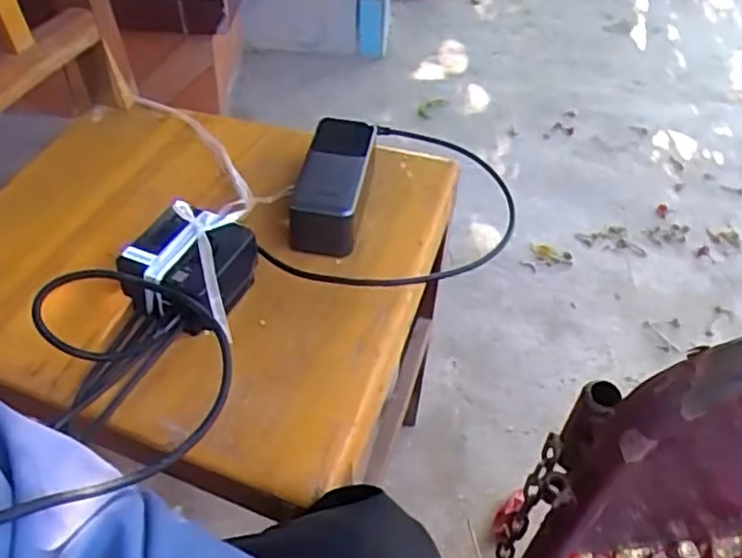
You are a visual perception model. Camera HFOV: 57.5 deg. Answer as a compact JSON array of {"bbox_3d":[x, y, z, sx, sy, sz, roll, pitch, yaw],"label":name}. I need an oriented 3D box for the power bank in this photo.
[{"bbox_3d":[-0.031,-0.086,0.603,0.059,0.057,0.131,10,47,7],"label":"power bank"}]

